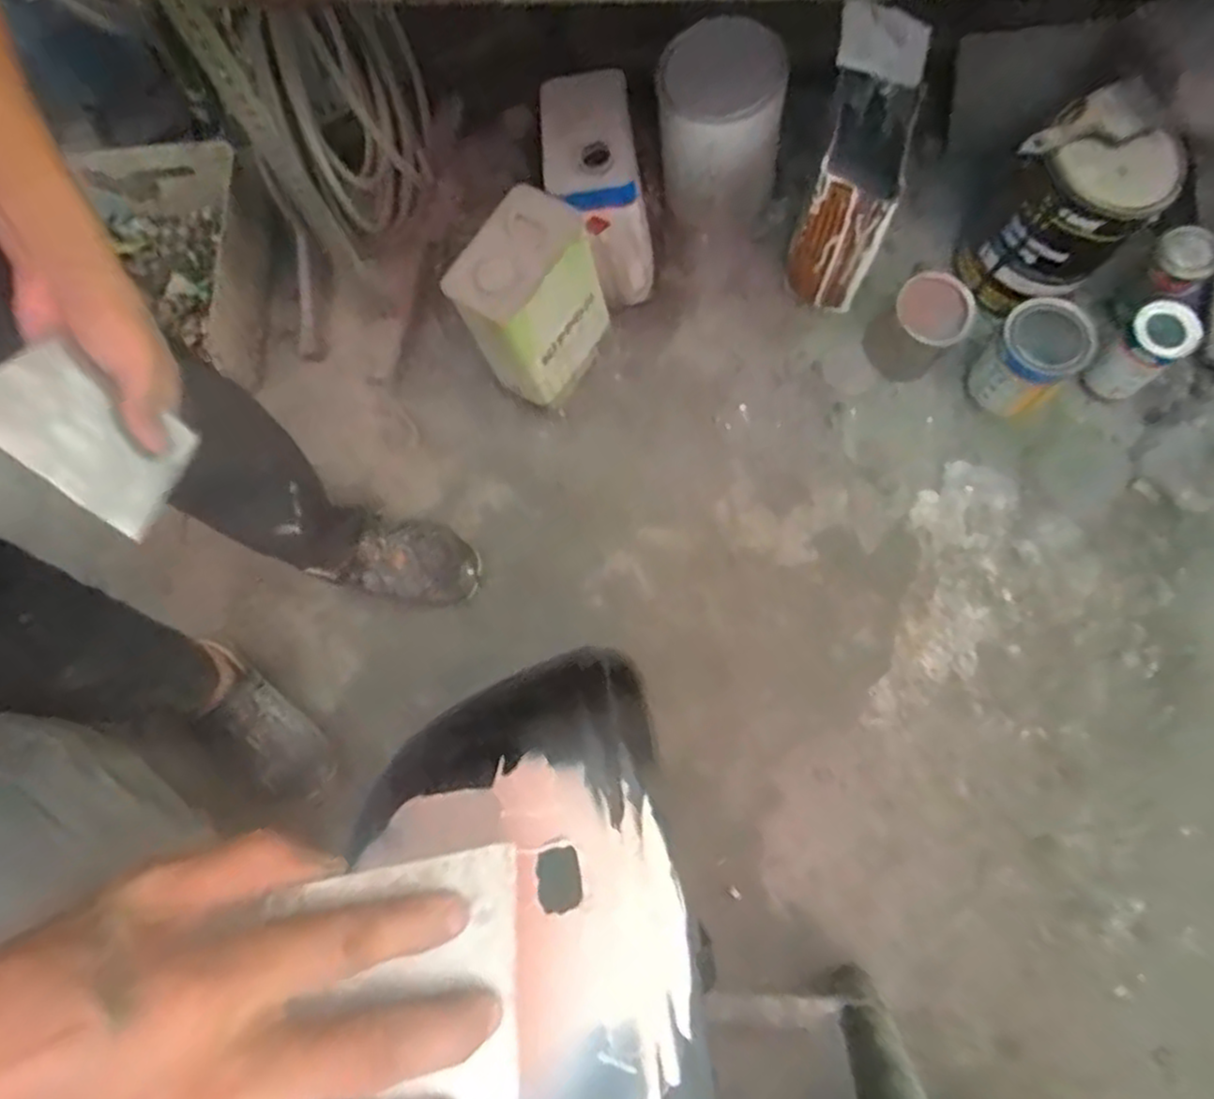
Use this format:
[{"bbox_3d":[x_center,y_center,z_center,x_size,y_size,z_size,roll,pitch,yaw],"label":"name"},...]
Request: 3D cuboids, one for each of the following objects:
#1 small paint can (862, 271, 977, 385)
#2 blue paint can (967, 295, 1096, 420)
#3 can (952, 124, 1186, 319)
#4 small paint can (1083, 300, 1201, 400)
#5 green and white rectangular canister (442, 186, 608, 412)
[{"bbox_3d":[0.410,-0.291,0.988,0.096,0.116,0.110,-39,74,-9],"label":"small paint can"},{"bbox_3d":[0.532,-0.238,0.949,0.115,0.125,0.107,-37,74,-8],"label":"blue paint can"},{"bbox_3d":[0.573,-0.421,0.947,0.166,0.191,0.160,-1,72,3],"label":"can"},{"bbox_3d":[0.683,-0.253,0.968,0.071,0.162,0.072,-1,72,3],"label":"small paint can"},{"bbox_3d":[-0.095,-0.302,0.943,0.124,0.218,0.159,27,76,11],"label":"green and white rectangular canister"}]

